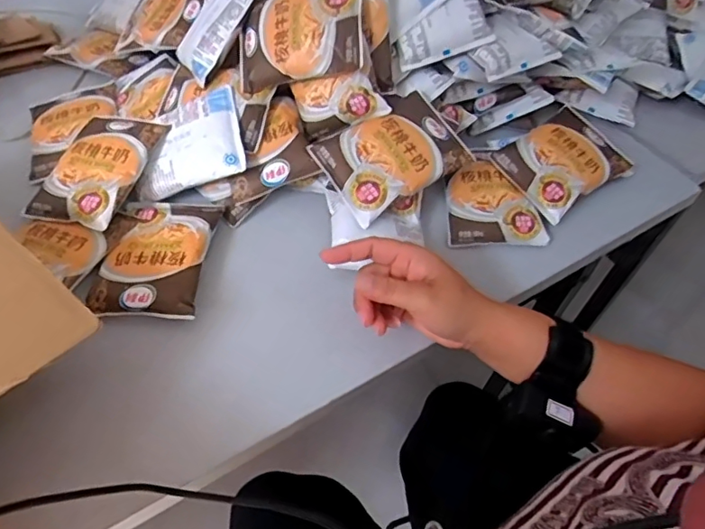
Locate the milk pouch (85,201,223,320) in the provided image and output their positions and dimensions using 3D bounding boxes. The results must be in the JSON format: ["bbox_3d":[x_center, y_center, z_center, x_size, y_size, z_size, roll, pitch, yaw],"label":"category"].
[{"bbox_3d":[-0.180,-0.012,0.499,0.094,0.018,0.131,4,52,-1],"label":"milk pouch"}]

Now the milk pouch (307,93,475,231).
[{"bbox_3d":[0.039,-0.110,0.532,0.133,0.019,0.094,-31,74,-11],"label":"milk pouch"}]

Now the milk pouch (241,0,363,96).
[{"bbox_3d":[-0.054,-0.233,0.540,0.129,0.018,0.100,-5,83,19],"label":"milk pouch"}]

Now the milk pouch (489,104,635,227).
[{"bbox_3d":[0.229,-0.117,0.586,0.133,0.026,0.096,-30,60,-24],"label":"milk pouch"}]

